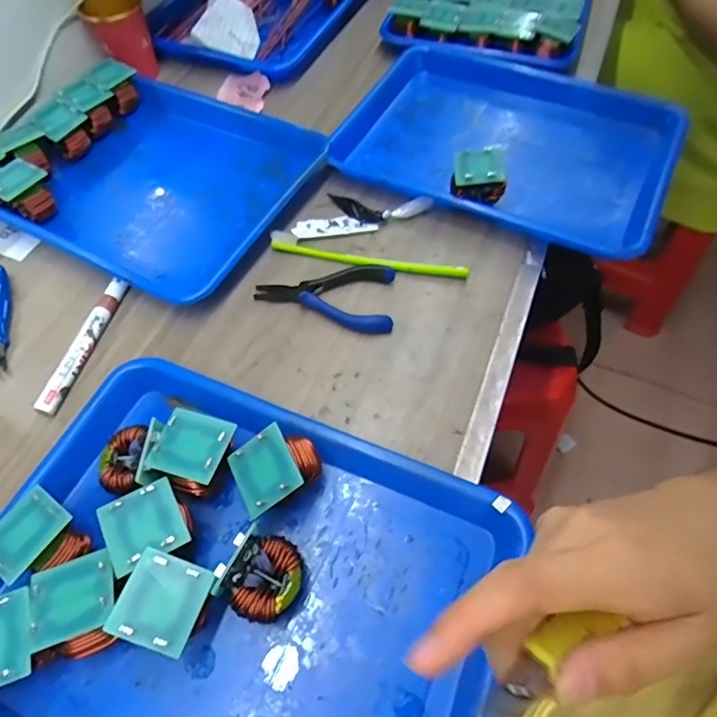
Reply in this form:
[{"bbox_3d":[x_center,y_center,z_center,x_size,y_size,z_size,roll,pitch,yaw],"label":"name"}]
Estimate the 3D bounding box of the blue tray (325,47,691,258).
[{"bbox_3d":[0.165,-0.235,0.549,0.324,0.057,0.267,24,55,14],"label":"blue tray"}]

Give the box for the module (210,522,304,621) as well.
[{"bbox_3d":[-0.058,0.137,0.314,0.045,0.044,0.047,25,63,16],"label":"module"}]

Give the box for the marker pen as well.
[{"bbox_3d":[-0.232,-0.011,0.429,0.015,0.020,0.131,11,60,8],"label":"marker pen"}]

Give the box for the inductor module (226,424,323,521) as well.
[{"bbox_3d":[-0.053,0.076,0.344,0.048,0.040,0.046,-38,63,11],"label":"inductor module"}]

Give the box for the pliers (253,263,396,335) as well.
[{"bbox_3d":[-0.030,-0.059,0.448,0.123,0.010,0.069,6,59,5],"label":"pliers"}]

